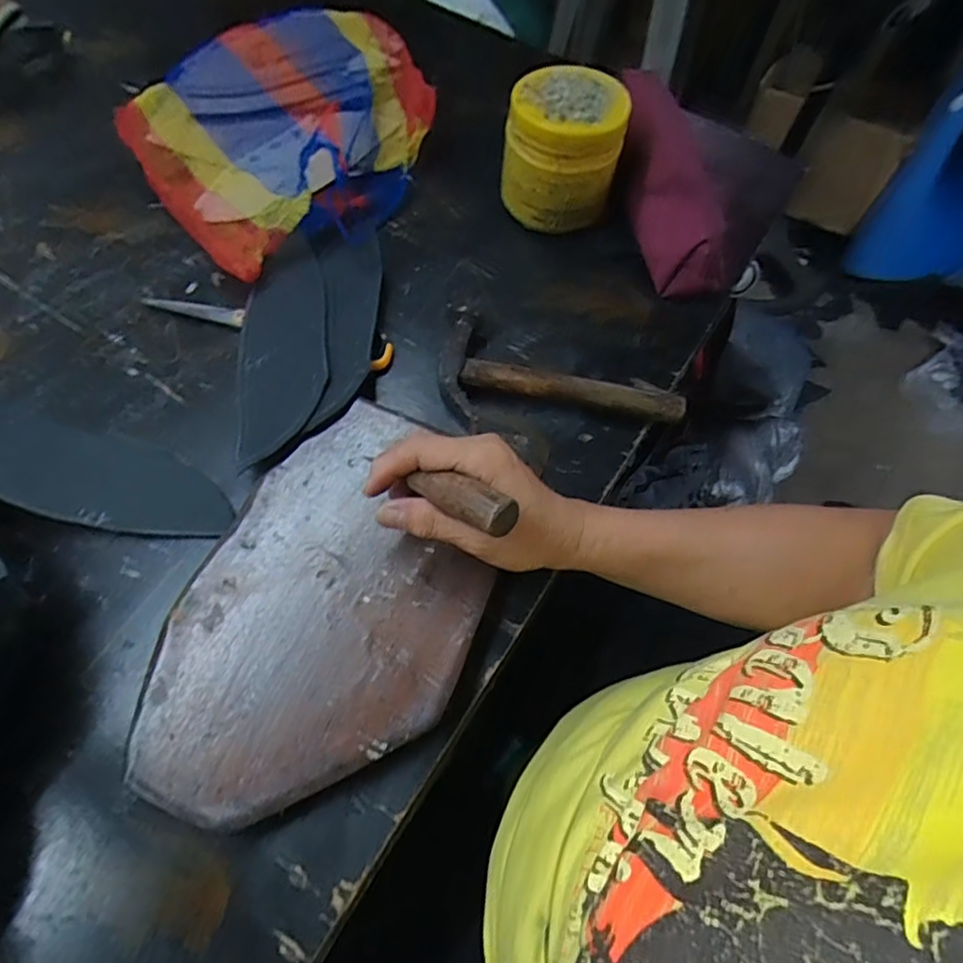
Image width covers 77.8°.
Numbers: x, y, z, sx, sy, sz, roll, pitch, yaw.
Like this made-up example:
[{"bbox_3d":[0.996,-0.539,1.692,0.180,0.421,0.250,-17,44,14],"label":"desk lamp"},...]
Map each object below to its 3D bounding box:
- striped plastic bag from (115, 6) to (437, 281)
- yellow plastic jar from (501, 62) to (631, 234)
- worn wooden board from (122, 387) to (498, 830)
[{"bbox_3d":[-0.160,-0.335,0.560,0.303,0.079,0.265,-38,71,-19],"label":"striped plastic bag"},{"bbox_3d":[0.067,-0.274,0.520,0.096,0.108,0.095,7,63,0],"label":"yellow plastic jar"},{"bbox_3d":[-0.089,0.077,0.379,0.167,0.024,0.262,21,64,7],"label":"worn wooden board"}]

